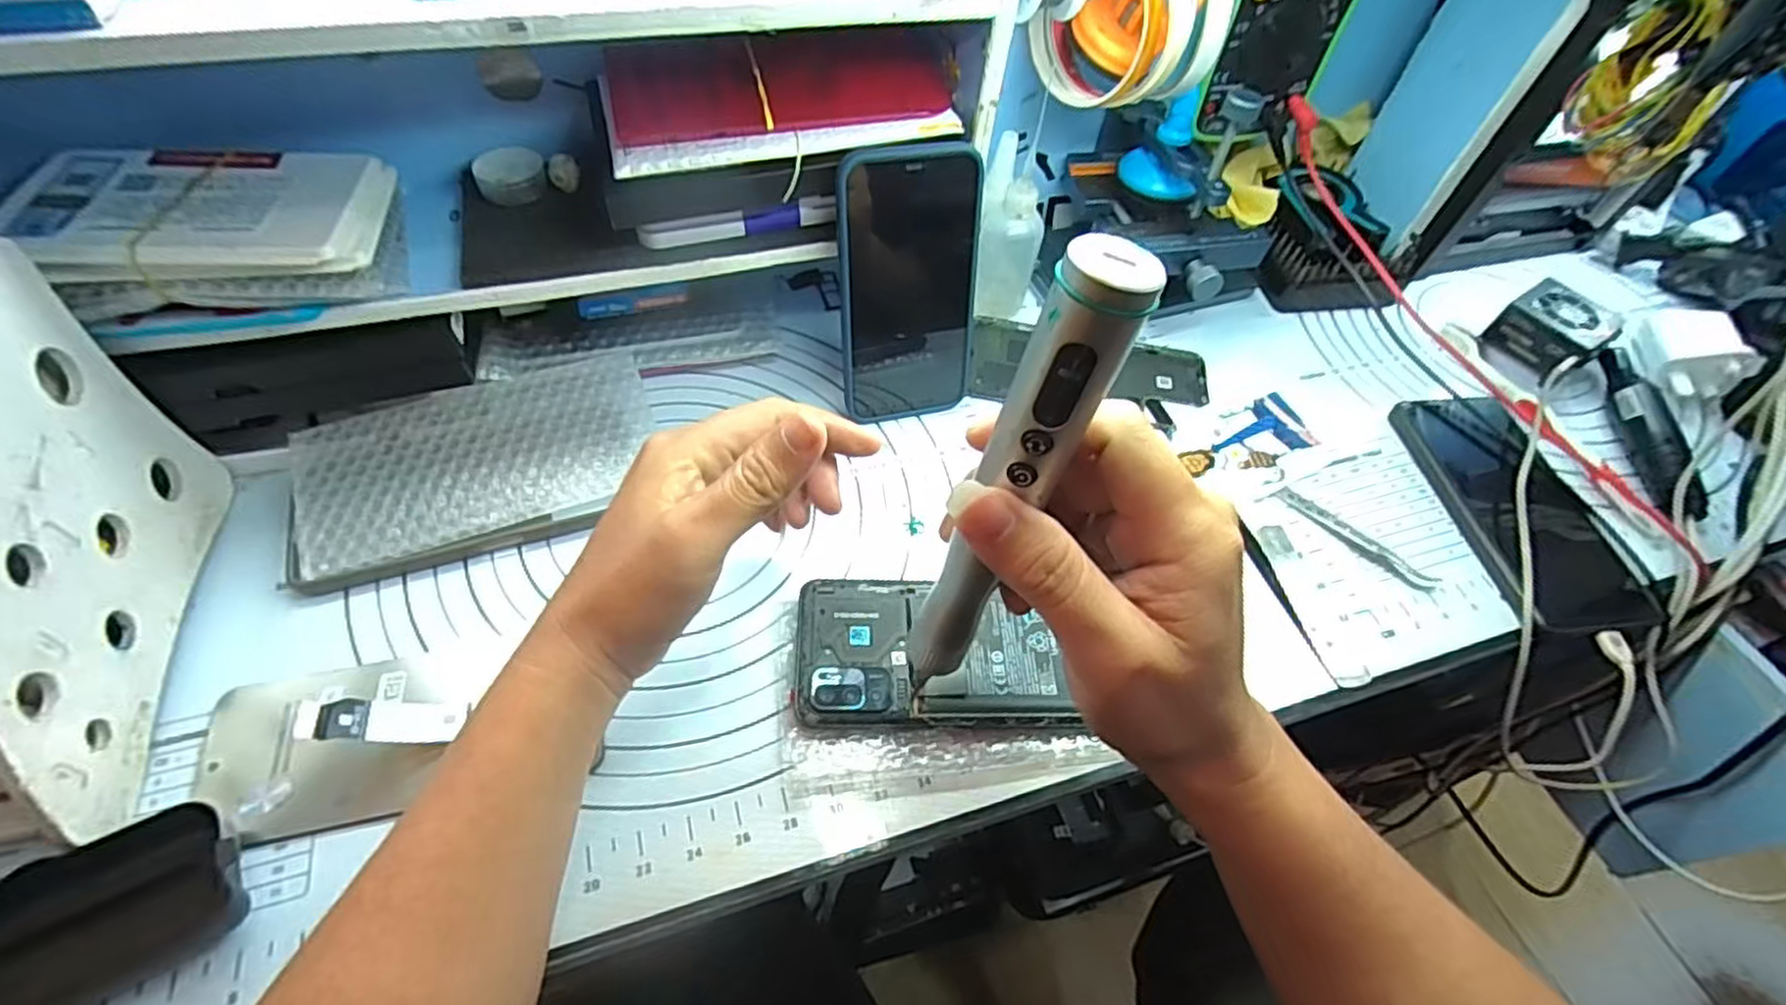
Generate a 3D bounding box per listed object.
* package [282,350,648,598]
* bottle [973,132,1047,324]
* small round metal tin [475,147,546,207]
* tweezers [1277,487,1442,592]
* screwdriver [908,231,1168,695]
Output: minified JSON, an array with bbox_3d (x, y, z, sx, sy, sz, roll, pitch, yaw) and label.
[{"bbox_3d":[-0.215,-0.020,0.397,0.171,0.025,0.097,-14,56,-15],"label":"package"},{"bbox_3d":[0.075,-0.171,0.490,0.039,0.105,0.043,12,53,3],"label":"bottle"},{"bbox_3d":[-0.200,-0.171,0.396,0.034,0.015,0.030,-24,59,-22],"label":"small round metal tin"},{"bbox_3d":[0.260,0.019,0.424,0.014,0.009,0.090,-35,64,-27],"label":"tweezers"},{"bbox_3d":[0.033,0.002,0.233,0.025,0.172,0.021,-8,53,-20],"label":"screwdriver"}]

